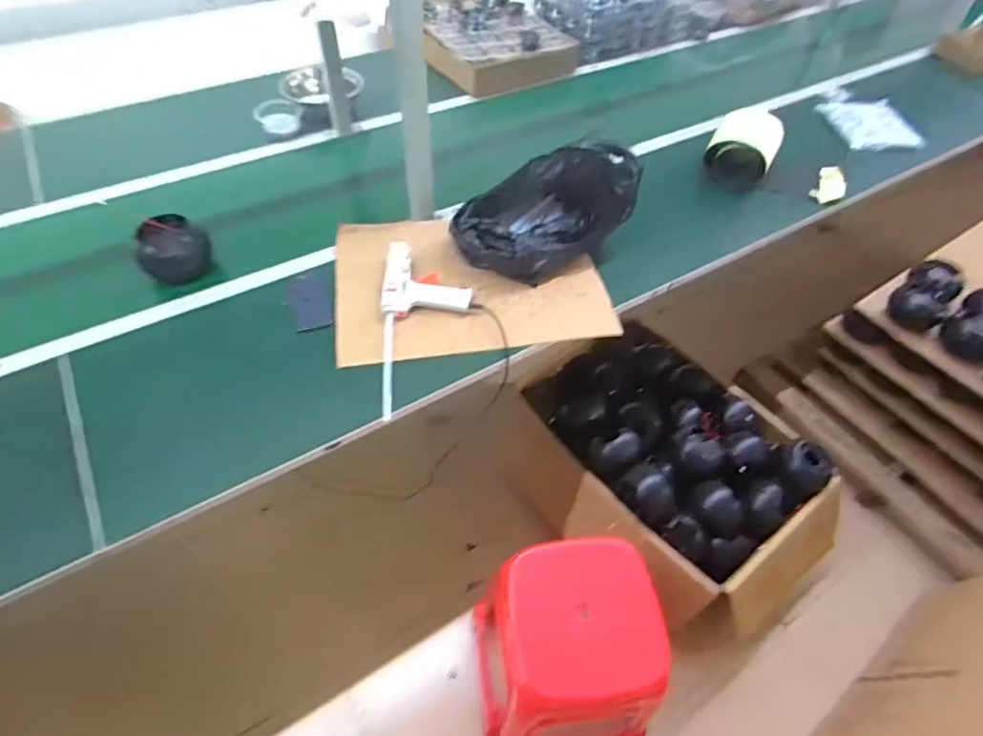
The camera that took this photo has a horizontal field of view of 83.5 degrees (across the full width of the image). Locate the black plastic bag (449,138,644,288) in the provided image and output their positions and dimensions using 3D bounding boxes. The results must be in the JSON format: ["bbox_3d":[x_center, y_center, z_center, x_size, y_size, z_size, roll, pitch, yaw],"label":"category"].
[{"bbox_3d":[0.133,-0.329,1.097,0.229,0.179,0.391,35,58,24],"label":"black plastic bag"}]

